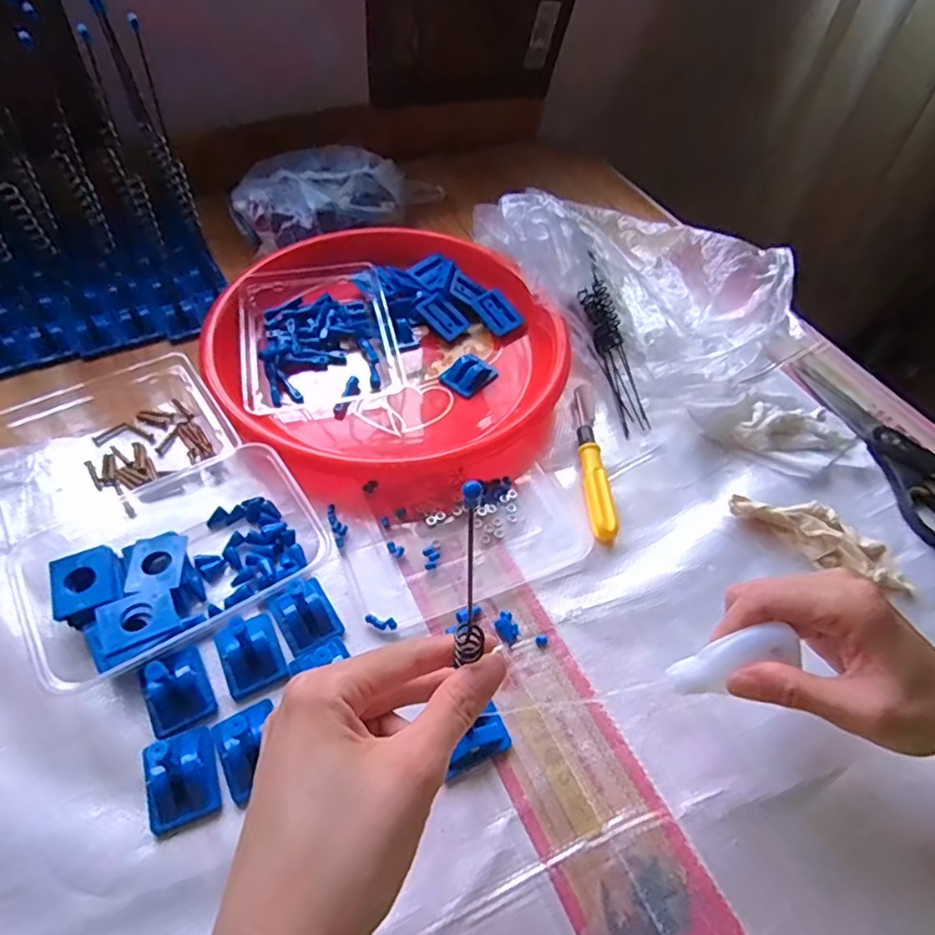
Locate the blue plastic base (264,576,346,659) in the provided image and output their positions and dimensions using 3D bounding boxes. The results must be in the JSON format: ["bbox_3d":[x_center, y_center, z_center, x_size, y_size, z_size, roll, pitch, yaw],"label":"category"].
[{"bbox_3d":[-0.101,0.090,0.371,0.034,0.019,0.043,-28,58,-23],"label":"blue plastic base"}]

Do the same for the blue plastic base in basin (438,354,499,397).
[{"bbox_3d":[0.001,-0.081,0.511,0.031,0.014,0.042,37,58,23],"label":"blue plastic base in basin"}]

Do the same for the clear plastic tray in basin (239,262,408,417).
[{"bbox_3d":[-0.125,-0.110,0.511,0.124,0.033,0.159,-10,53,-12],"label":"clear plastic tray in basin"}]

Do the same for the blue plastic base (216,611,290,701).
[{"bbox_3d":[-0.128,0.109,0.352,0.034,0.017,0.040,-20,56,-19],"label":"blue plastic base"}]

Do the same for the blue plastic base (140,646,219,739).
[{"bbox_3d":[-0.165,0.117,0.328,0.033,0.046,0.045,-25,57,-22],"label":"blue plastic base"}]

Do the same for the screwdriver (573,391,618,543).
[{"bbox_3d":[0.094,-0.007,0.462,0.016,0.015,0.142,0,52,-4],"label":"screwdriver"}]

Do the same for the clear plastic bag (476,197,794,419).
[{"bbox_3d":[0.145,-0.184,0.546,0.202,0.105,0.274,-29,59,-24],"label":"clear plastic bag"}]

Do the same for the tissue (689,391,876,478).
[{"bbox_3d":[0.257,-0.032,0.486,0.133,0.021,0.076,23,54,14],"label":"tissue"}]

